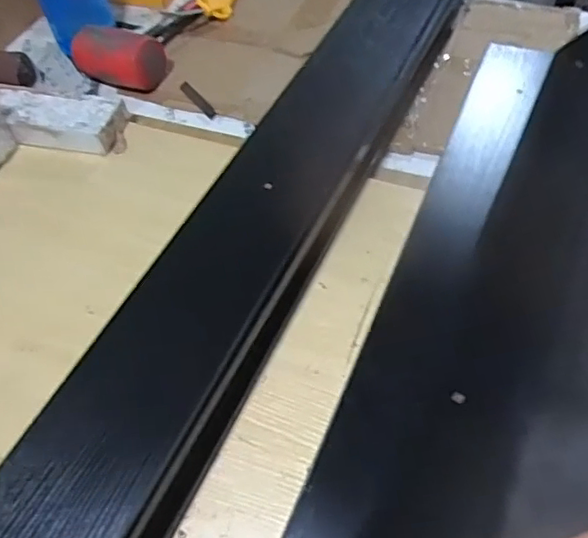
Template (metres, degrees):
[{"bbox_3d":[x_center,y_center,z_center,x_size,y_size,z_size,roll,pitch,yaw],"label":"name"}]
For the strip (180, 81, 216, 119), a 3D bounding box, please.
[{"bbox_3d":[-0.143,-0.253,0.851,0.017,0.004,0.098,-32,57,-19],"label":"strip"}]

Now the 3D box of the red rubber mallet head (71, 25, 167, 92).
[{"bbox_3d":[-0.267,-0.319,0.858,0.133,0.074,0.080,21,57,19],"label":"red rubber mallet head"}]

